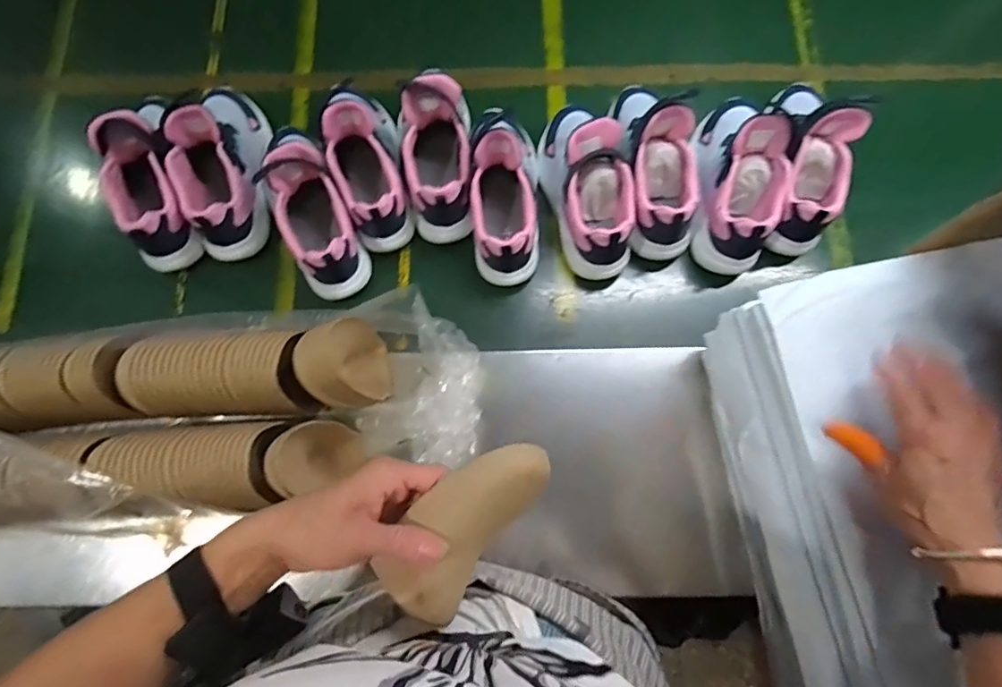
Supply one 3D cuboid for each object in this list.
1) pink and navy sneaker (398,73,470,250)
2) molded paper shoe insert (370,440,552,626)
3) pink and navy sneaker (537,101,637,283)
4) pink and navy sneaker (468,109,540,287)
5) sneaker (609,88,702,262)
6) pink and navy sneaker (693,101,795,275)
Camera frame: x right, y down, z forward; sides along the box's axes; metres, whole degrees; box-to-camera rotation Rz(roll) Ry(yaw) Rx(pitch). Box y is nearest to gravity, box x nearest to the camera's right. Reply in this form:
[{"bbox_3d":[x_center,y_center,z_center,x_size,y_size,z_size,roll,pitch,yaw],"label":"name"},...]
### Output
[{"bbox_3d":[-0.075,-0.222,0.611,0.077,0.099,0.177,-5,77,-1],"label":"pink and navy sneaker"},{"bbox_3d":[-0.024,0.119,0.343,0.058,0.026,0.131,38,84,8],"label":"molded paper shoe insert"},{"bbox_3d":[0.103,-0.197,0.616,0.090,0.104,0.223,-7,77,-2],"label":"pink and navy sneaker"},{"bbox_3d":[0.004,-0.190,0.605,0.081,0.107,0.218,0,76,0],"label":"pink and navy sneaker"},{"bbox_3d":[0.180,-0.223,0.619,0.072,0.120,0.228,-8,77,-2],"label":"sneaker"},{"bbox_3d":[0.284,-0.207,0.607,0.087,0.095,0.228,3,77,1],"label":"pink and navy sneaker"}]

